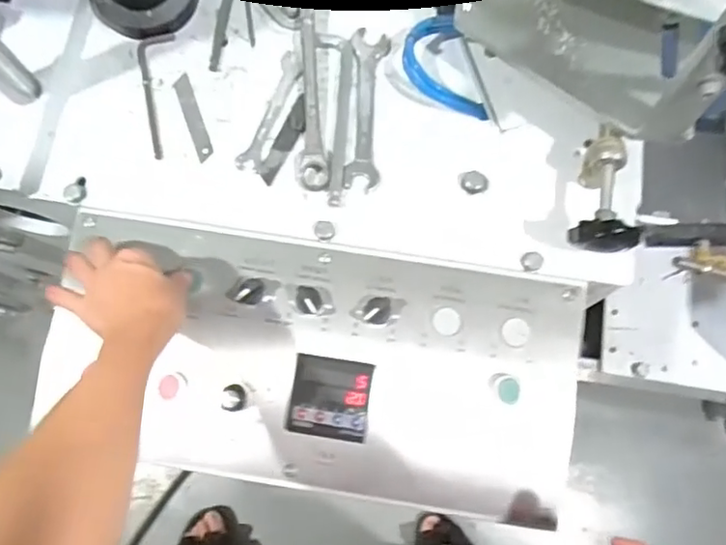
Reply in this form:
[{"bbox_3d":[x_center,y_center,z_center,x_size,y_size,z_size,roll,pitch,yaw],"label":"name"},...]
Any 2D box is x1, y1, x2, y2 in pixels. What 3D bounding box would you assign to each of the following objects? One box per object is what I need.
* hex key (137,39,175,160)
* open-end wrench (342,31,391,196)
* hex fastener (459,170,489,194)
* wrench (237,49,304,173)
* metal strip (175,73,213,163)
[{"bbox_3d":[-0.211,-0.181,0.625,0.037,0.004,0.136,-5,75,-1],"label":"hex key"},{"bbox_3d":[0.004,-0.166,0.617,0.035,0.006,0.173,3,75,1],"label":"open-end wrench"},{"bbox_3d":[0.109,-0.088,0.598,0.025,0.013,0.021,-15,76,-3],"label":"hex fastener"},{"bbox_3d":[-0.091,-0.164,0.618,0.028,0.008,0.134,19,76,6],"label":"wrench"},{"bbox_3d":[-0.173,-0.157,0.620,0.016,0.004,0.098,-20,76,-5],"label":"metal strip"}]

